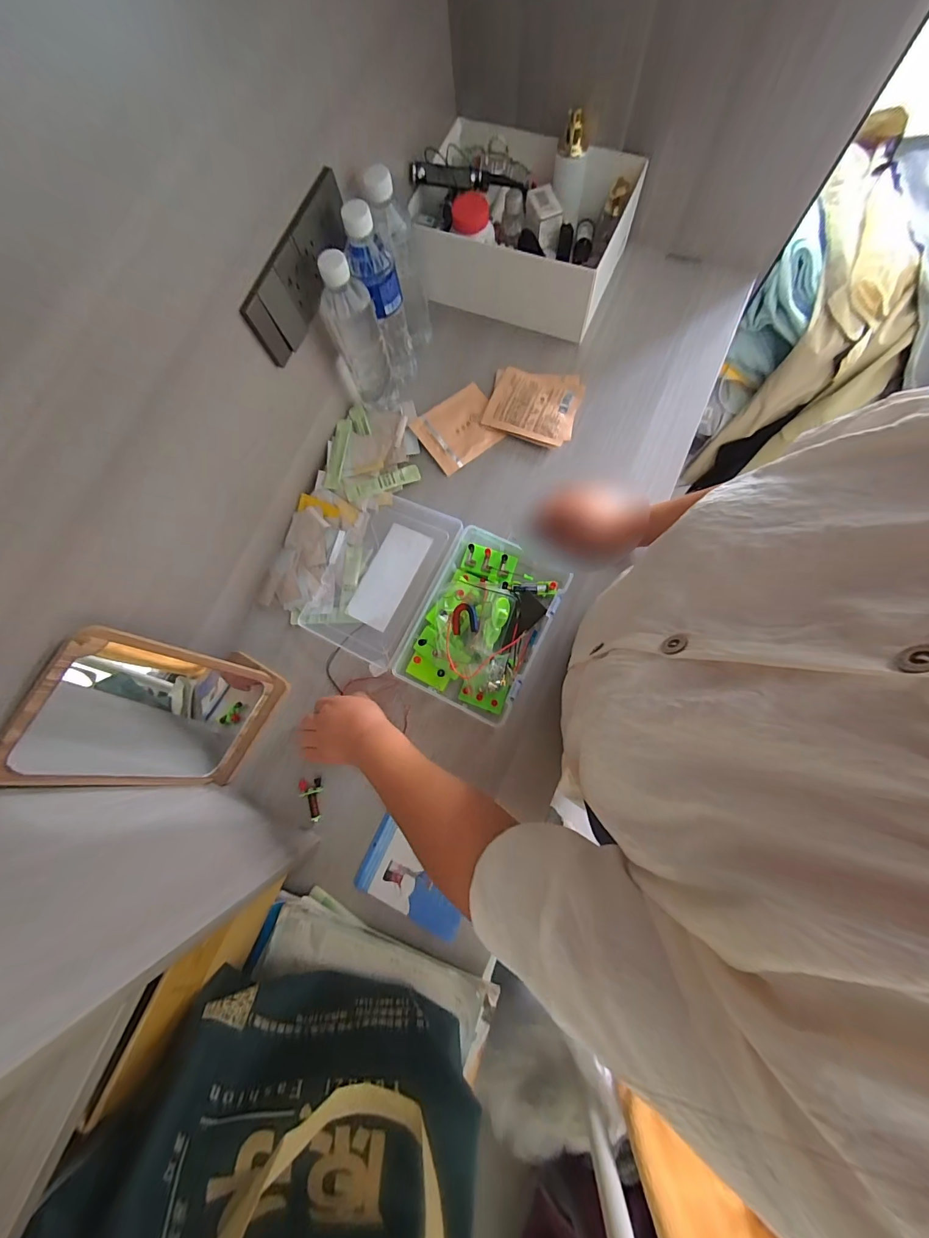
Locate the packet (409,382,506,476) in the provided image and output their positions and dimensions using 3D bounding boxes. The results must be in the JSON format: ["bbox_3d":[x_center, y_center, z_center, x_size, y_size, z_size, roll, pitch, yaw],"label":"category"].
[{"bbox_3d":[-0.006,-0.296,0.644,0.121,0.012,0.107,-34,78,-3],"label":"packet"}]

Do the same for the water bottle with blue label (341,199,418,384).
[{"bbox_3d":[-0.104,-0.418,0.562,0.058,0.231,0.058,-26,78,-1],"label":"water bottle with blue label"}]

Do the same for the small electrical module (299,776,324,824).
[{"bbox_3d":[-0.200,0.238,0.552,0.029,0.011,0.055,-19,78,1],"label":"small electrical module"}]

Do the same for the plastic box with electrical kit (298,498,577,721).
[{"bbox_3d":[-0.045,-0.028,0.567,0.315,0.059,0.232,24,82,9],"label":"plastic box with electrical kit"}]

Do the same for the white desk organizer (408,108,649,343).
[{"bbox_3d":[0.086,-0.586,0.629,0.293,0.131,0.208,21,81,8],"label":"white desk organizer"}]

